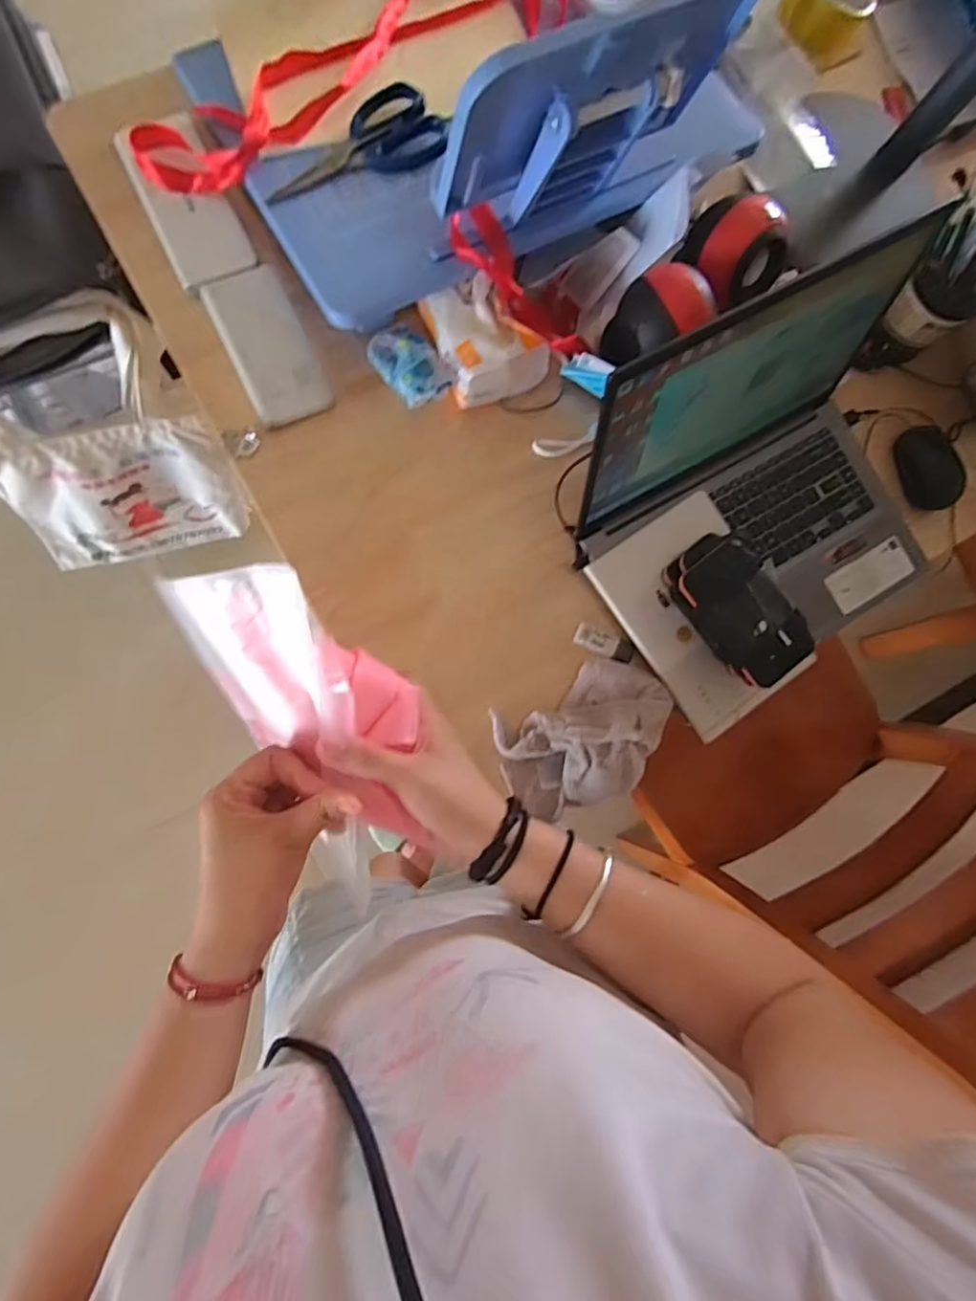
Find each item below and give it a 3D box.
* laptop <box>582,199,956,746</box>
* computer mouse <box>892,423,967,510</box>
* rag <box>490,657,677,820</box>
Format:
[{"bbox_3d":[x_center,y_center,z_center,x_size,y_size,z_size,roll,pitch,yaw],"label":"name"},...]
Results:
[{"bbox_3d":[0.275,-0.136,0.540,0.332,0.196,0.286,-34,90,-9],"label":"laptop"},{"bbox_3d":[0.484,-0.200,0.662,0.054,0.027,0.091,-14,87,-9],"label":"computer mouse"},{"bbox_3d":[0.095,0.085,0.579,0.165,0.079,0.119,-31,90,-9],"label":"rag"}]

